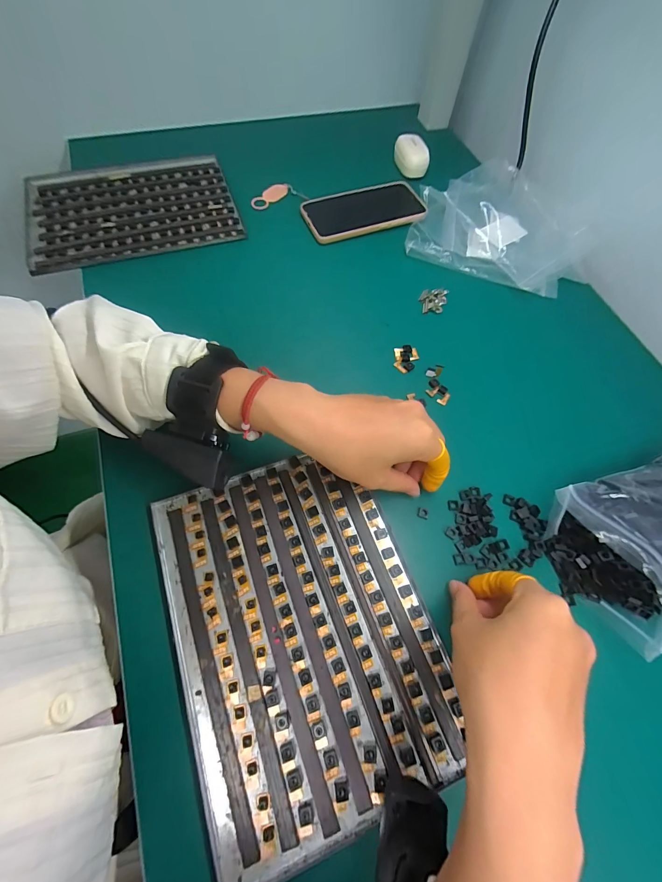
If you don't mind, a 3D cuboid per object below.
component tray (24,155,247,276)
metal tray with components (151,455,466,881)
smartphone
[{"bbox_3d":[-0.253,-0.297,0.436,0.247,0.015,0.173,-16,68,-10],"label":"component tray"},{"bbox_3d":[-0.023,0.135,0.257,0.180,0.006,0.243,-19,68,-11],"label":"metal tray with components"},{"bbox_3d":[0.043,-0.311,0.456,0.158,0.012,0.074,-19,68,-11],"label":"smartphone"}]

